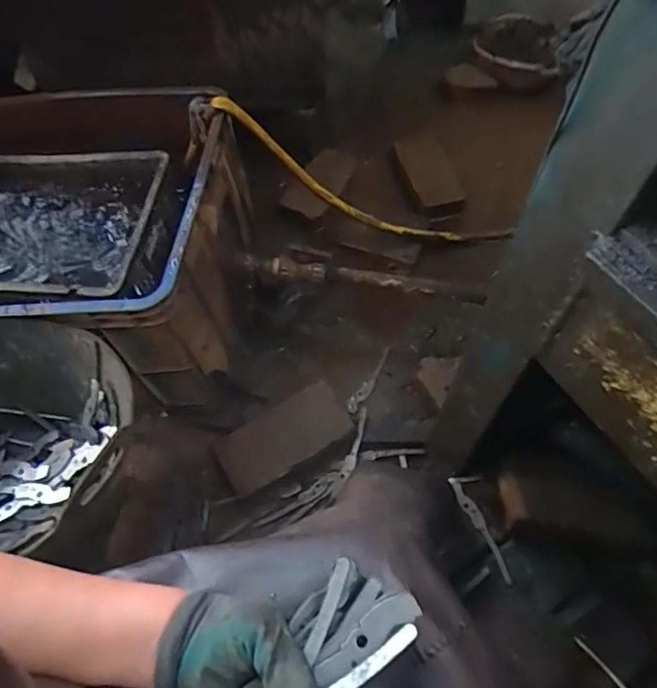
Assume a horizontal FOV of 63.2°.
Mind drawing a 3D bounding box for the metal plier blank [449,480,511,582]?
[{"bbox_3d":[0.250,0.301,0.874,0.024,0.012,0.175,-24,62,-13],"label":"metal plier blank"}]

